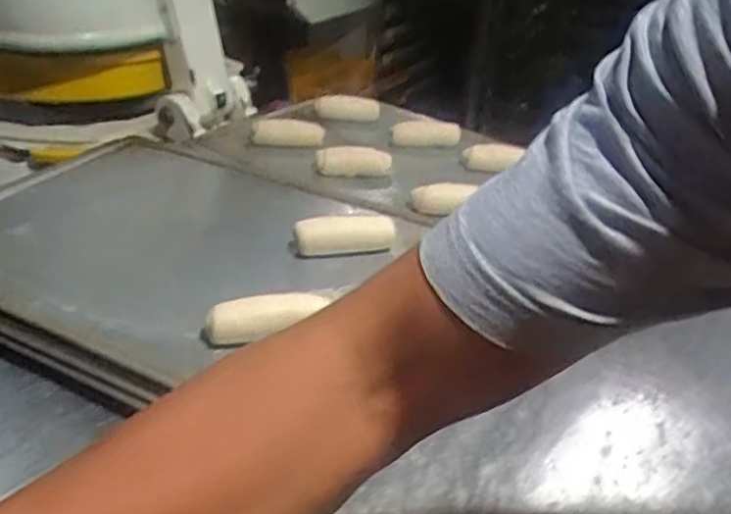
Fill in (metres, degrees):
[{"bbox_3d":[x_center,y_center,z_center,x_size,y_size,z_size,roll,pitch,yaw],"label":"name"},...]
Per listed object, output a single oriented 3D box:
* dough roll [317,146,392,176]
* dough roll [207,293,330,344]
[{"bbox_3d":[-0.015,-0.122,0.839,0.097,0.036,0.025,-5,33,-13],"label":"dough roll"},{"bbox_3d":[-0.078,0.047,0.506,0.089,0.026,0.023,-6,34,-15],"label":"dough roll"}]

